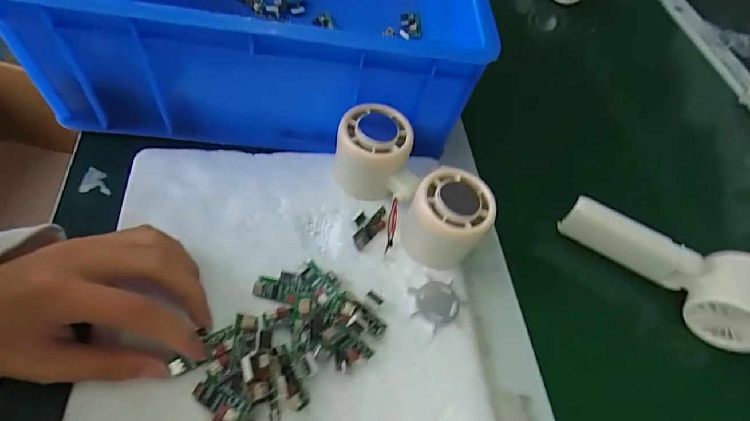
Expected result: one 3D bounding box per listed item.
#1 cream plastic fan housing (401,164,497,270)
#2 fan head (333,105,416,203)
[{"bbox_3d":[0.052,0.005,0.310,0.056,0.054,0.051,5,55,-7],"label":"cream plastic fan housing"},{"bbox_3d":[-0.003,-0.047,0.335,0.054,0.058,0.053,17,57,0],"label":"fan head"}]

